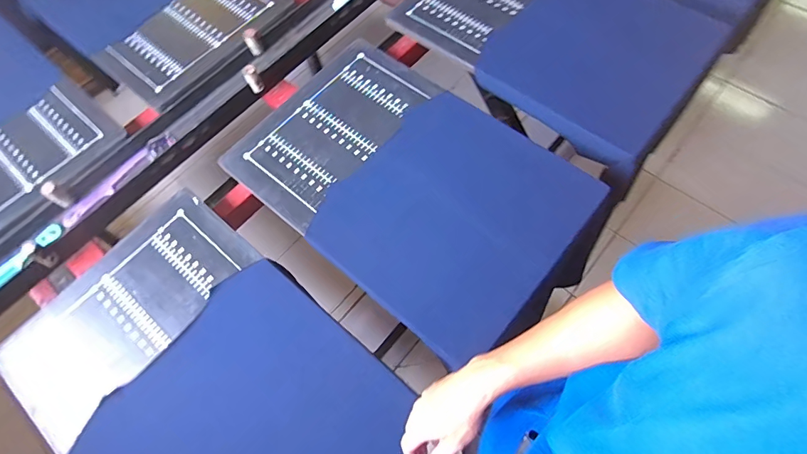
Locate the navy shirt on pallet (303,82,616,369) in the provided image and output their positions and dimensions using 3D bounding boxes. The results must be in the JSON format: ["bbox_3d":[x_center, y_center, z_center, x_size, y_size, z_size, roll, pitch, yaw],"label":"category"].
[{"bbox_3d":[0.090,-0.019,0.744,0.393,0.038,0.383,40,83,19],"label":"navy shirt on pallet"}]

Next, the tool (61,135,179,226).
[{"bbox_3d":[-0.541,-0.095,0.832,0.042,0.015,0.242,39,73,19],"label":"tool"}]

